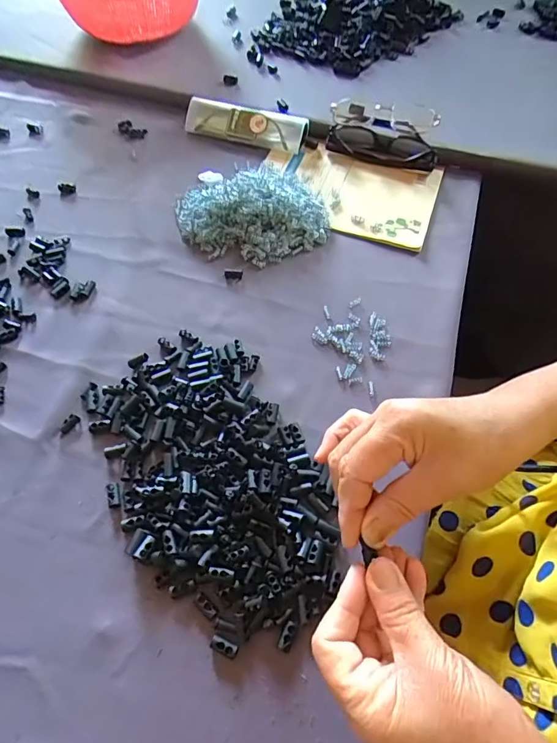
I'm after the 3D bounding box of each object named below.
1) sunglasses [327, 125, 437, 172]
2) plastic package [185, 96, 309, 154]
[{"bbox_3d":[0.122,-0.266,0.547,0.126,0.033,0.033,18,62,11],"label":"sunglasses"},{"bbox_3d":[-0.042,-0.305,0.571,0.153,0.011,0.042,17,105,10],"label":"plastic package"}]

